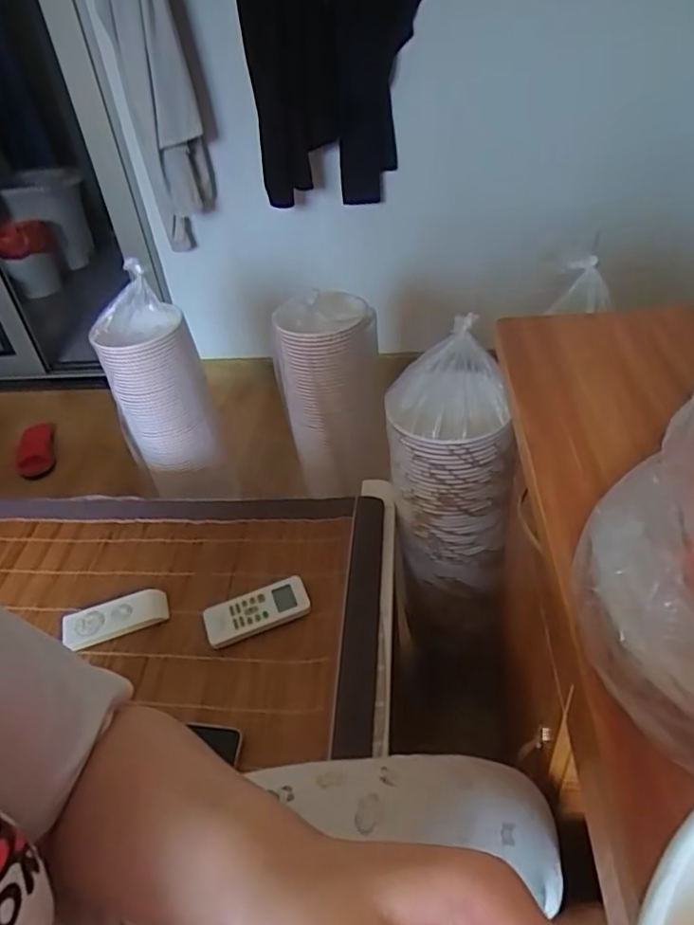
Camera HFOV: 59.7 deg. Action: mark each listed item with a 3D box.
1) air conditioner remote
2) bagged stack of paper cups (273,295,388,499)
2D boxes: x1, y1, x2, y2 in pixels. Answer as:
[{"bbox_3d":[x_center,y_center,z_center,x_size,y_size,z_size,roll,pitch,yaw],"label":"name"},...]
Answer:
[{"bbox_3d":[-0.113,0.188,0.759,0.131,0.018,0.057,-17,41,-12],"label":"air conditioner remote"},{"bbox_3d":[-0.030,-0.106,1.155,0.180,0.393,0.179,-10,40,-4],"label":"bagged stack of paper cups"}]

